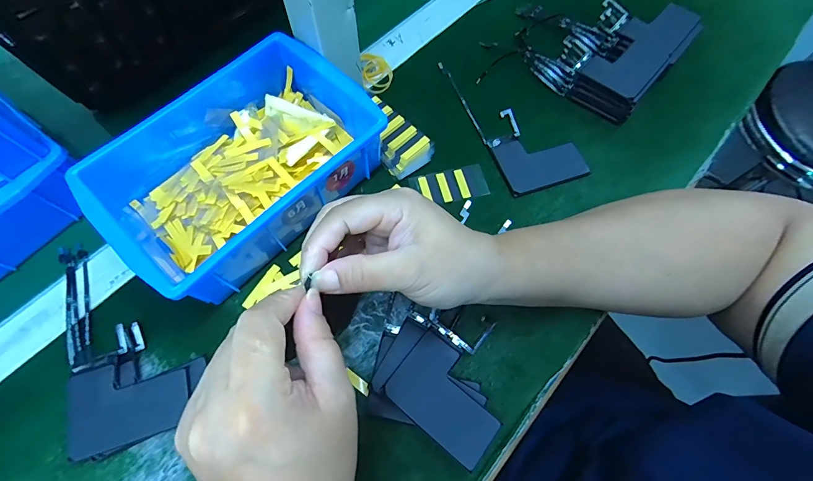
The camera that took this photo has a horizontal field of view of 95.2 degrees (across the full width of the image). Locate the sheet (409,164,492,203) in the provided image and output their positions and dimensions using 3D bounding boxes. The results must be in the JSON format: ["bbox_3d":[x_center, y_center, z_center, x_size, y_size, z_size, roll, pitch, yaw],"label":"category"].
[{"bbox_3d":[0.038,-0.050,0.334,0.066,0.004,0.034,-11,66,-5],"label":"sheet"}]

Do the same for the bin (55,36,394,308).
[{"bbox_3d":[-0.133,-0.062,0.302,0.151,0.066,0.201,41,72,16],"label":"bin"}]

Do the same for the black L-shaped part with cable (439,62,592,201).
[{"bbox_3d":[0.102,-0.120,0.363,0.076,0.006,0.166,-19,68,-9],"label":"black L-shaped part with cable"}]

